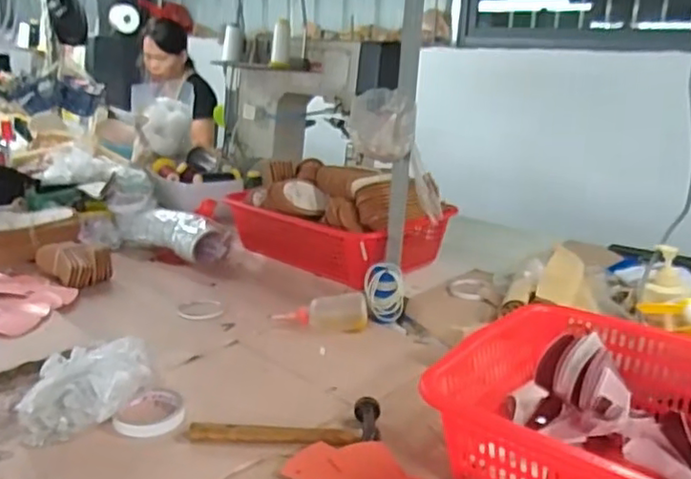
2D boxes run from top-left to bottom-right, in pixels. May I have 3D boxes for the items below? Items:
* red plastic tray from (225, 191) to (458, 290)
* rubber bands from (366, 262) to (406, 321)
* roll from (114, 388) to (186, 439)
[{"bbox_3d":[-0.010,-0.012,1.298,0.387,0.117,0.251,13,21,34],"label":"red plastic tray"},{"bbox_3d":[0.068,0.096,1.115,0.067,0.096,0.038,2,17,3],"label":"rubber bands"},{"bbox_3d":[-0.252,0.222,0.826,0.081,0.023,0.090,1,17,-3],"label":"roll"}]

